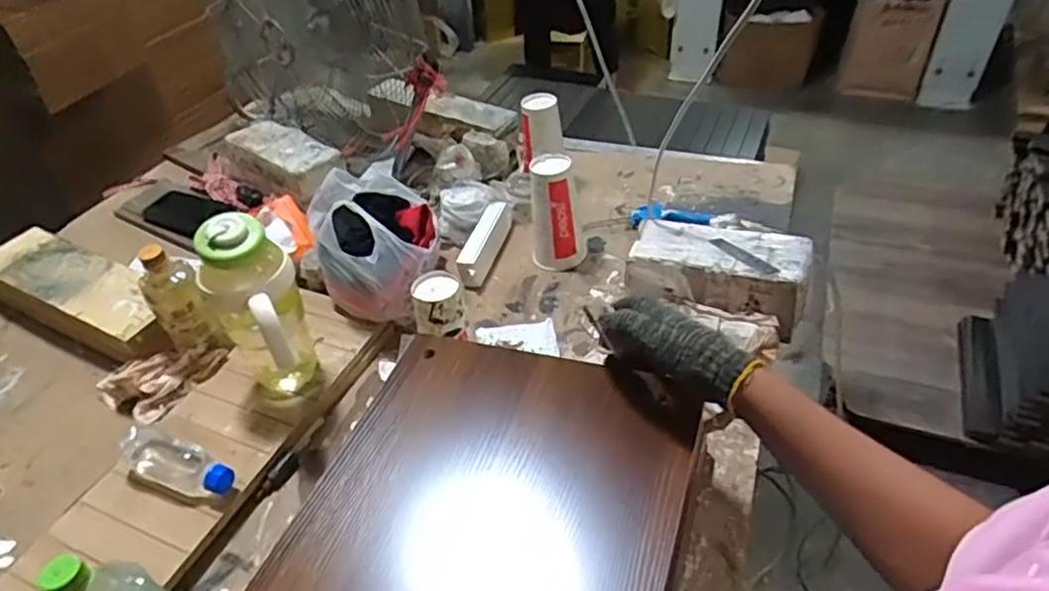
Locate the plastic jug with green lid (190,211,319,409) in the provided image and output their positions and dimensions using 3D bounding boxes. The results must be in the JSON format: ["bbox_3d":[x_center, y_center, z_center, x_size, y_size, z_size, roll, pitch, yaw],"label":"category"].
[{"bbox_3d":[-0.309,0.028,0.789,0.093,0.232,0.116,-25,45,-22],"label":"plastic jug with green lid"}]

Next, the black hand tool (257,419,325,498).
[{"bbox_3d":[-0.288,0.199,0.824,0.023,0.016,0.127,9,43,15],"label":"black hand tool"}]

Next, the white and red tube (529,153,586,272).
[{"bbox_3d":[0.052,-0.130,1.038,0.081,0.164,0.077,0,41,5],"label":"white and red tube"}]

